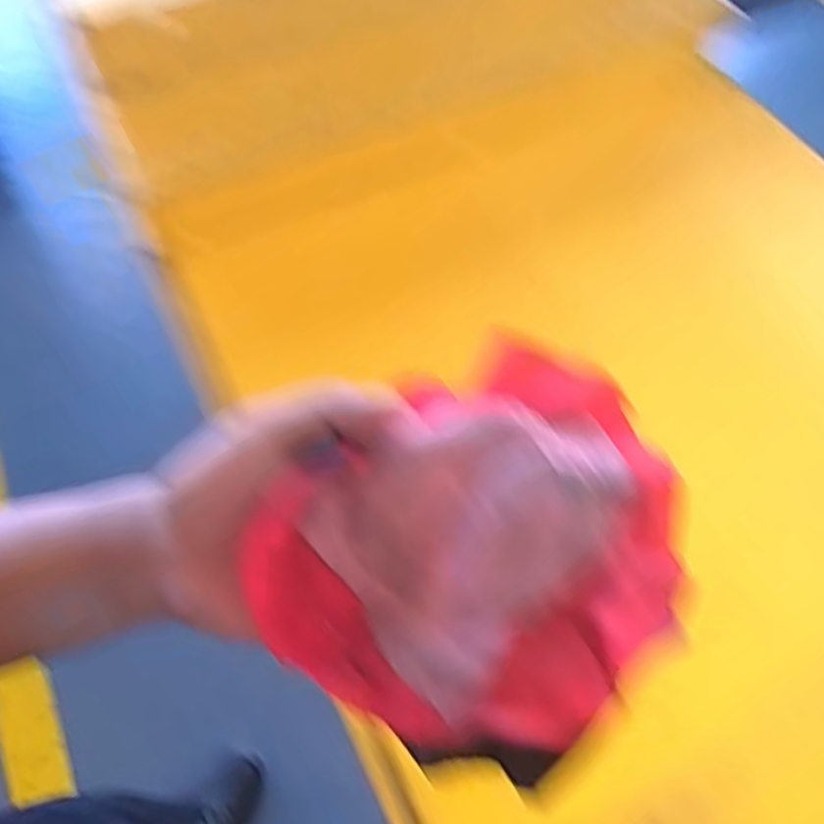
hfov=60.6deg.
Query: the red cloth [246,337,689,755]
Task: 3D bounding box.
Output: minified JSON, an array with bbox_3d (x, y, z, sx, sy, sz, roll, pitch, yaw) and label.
[{"bbox_3d":[0.029,0.055,0.273,0.155,0.038,0.125,-37,71,-19],"label":"red cloth"}]

